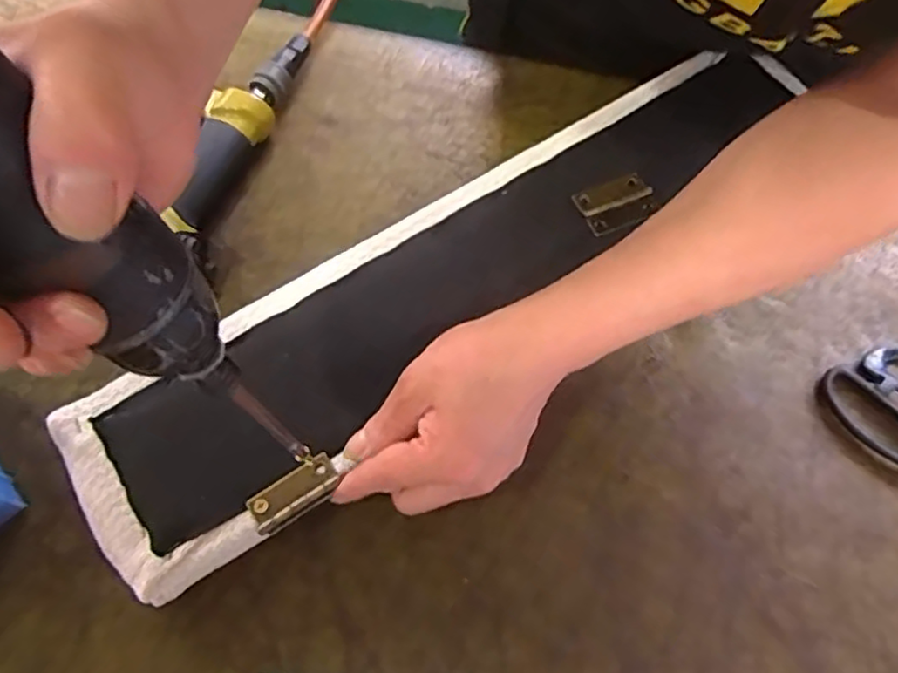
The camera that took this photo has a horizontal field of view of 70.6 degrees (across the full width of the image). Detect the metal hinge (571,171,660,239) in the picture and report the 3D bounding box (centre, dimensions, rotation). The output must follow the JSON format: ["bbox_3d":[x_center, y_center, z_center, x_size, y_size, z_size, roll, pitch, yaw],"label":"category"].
[{"bbox_3d":[0.114,-0.092,0.432,0.049,0.006,0.036,-24,68,-11],"label":"metal hinge"}]

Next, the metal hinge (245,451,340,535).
[{"bbox_3d":[-0.085,0.087,0.350,0.050,0.004,0.024,-35,70,-12],"label":"metal hinge"}]

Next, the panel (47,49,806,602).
[{"bbox_3d":[0.014,-0.053,0.421,0.531,0.021,0.123,-37,71,-16],"label":"panel"}]

